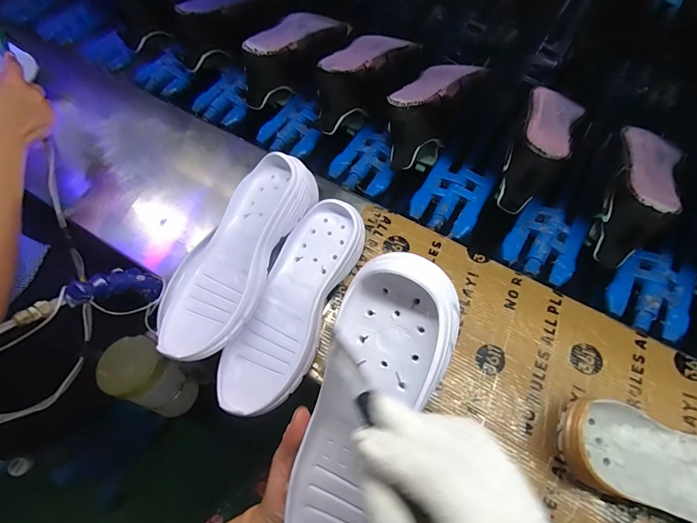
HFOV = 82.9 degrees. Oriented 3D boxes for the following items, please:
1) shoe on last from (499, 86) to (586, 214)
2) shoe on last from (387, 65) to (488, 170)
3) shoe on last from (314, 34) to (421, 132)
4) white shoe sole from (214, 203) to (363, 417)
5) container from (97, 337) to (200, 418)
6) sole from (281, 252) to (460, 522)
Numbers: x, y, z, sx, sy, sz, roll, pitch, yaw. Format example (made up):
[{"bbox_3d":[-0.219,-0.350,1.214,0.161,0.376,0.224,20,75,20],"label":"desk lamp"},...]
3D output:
[{"bbox_3d":[0.262,-0.164,0.526,0.076,0.086,0.199,20,67,13],"label":"shoe on last"},{"bbox_3d":[0.123,-0.232,0.578,0.077,0.097,0.225,27,69,16],"label":"shoe on last"},{"bbox_3d":[0.020,-0.295,0.620,0.087,0.108,0.234,33,71,18],"label":"shoe on last"},{"bbox_3d":[-0.060,0.045,0.451,0.087,0.042,0.256,22,68,14],"label":"white shoe sole"},{"bbox_3d":[-0.256,0.151,0.516,0.086,0.113,0.072,20,67,13],"label":"container"},{"bbox_3d":[0.006,0.126,0.280,0.085,0.039,0.263,17,92,11],"label":"sole"}]

